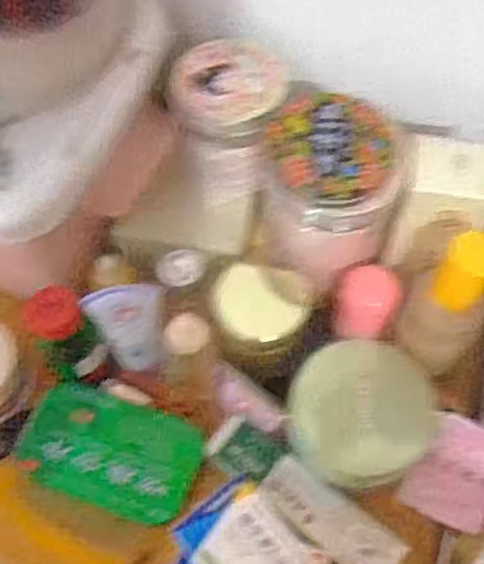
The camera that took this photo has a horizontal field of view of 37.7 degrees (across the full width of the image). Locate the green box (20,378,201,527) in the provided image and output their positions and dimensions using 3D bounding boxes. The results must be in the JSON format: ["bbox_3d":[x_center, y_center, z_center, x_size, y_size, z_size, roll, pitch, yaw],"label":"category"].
[{"bbox_3d":[-0.083,0.107,0.453,0.110,0.015,0.067,16,65,9],"label":"green box"}]

